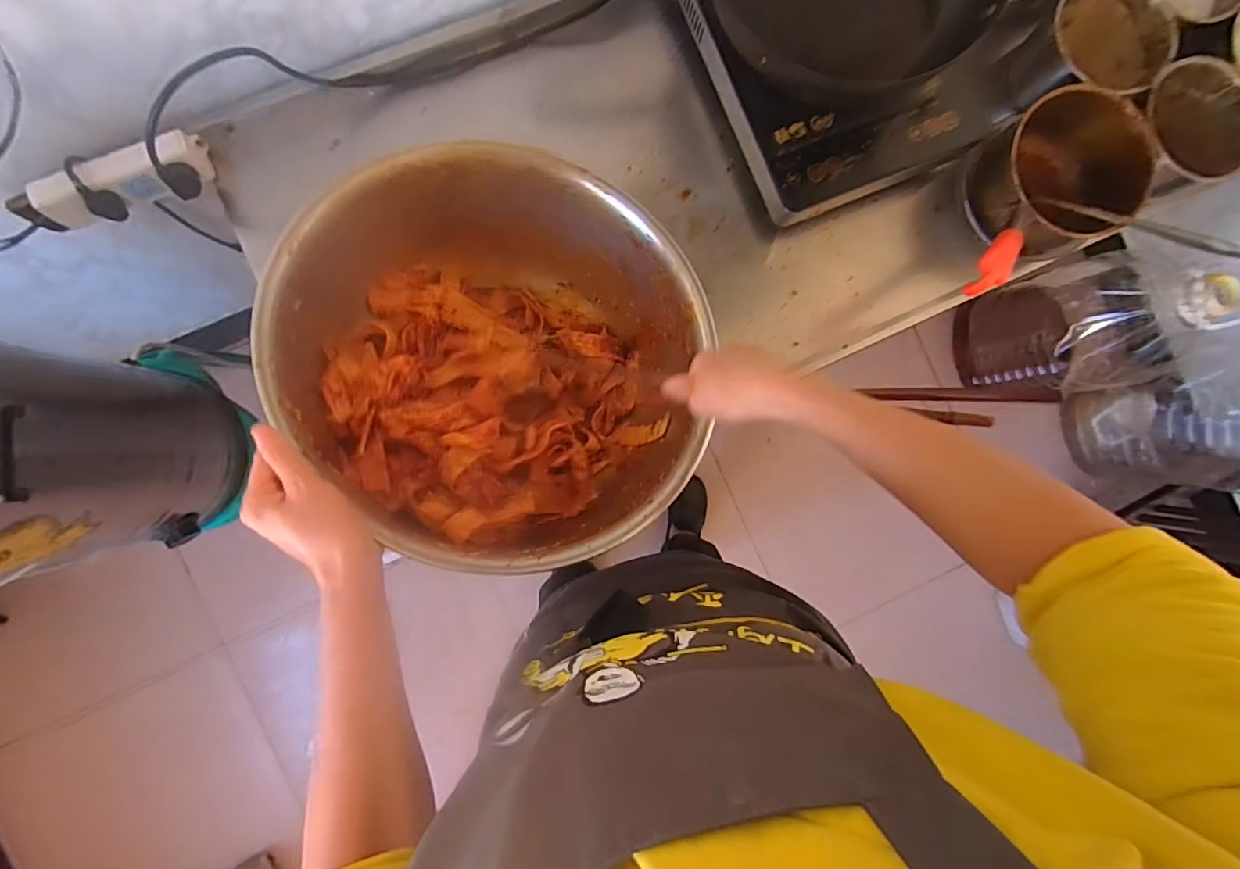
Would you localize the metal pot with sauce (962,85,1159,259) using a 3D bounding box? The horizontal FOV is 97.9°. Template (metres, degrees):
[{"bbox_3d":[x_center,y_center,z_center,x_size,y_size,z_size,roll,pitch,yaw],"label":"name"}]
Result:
[{"bbox_3d":[0.510,-0.300,0.652,0.168,0.126,0.163,0,89,-5],"label":"metal pot with sauce"}]

